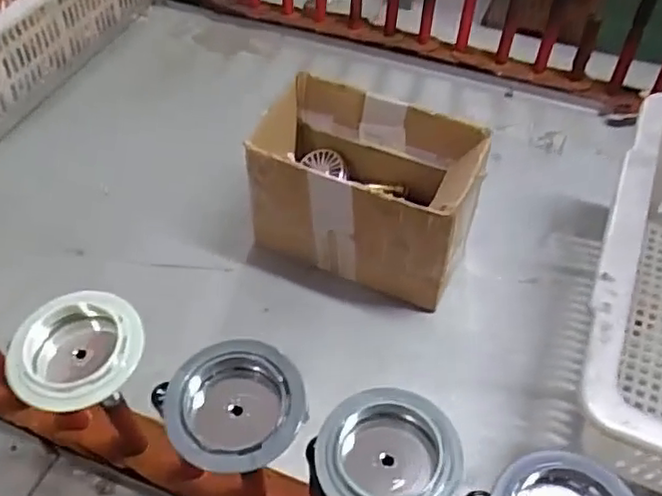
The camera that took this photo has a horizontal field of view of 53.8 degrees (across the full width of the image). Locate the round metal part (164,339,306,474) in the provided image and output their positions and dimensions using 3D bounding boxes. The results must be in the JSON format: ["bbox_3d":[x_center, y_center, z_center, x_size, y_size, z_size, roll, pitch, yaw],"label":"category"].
[{"bbox_3d":[-0.056,0.095,0.389,0.078,0.020,0.076,2,49,-3],"label":"round metal part"}]

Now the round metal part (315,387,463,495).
[{"bbox_3d":[0.033,0.119,0.372,0.079,0.017,0.075,2,49,-3],"label":"round metal part"}]

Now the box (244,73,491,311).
[{"bbox_3d":[0.036,-0.054,0.670,0.209,0.154,0.126,23,51,15],"label":"box"}]

